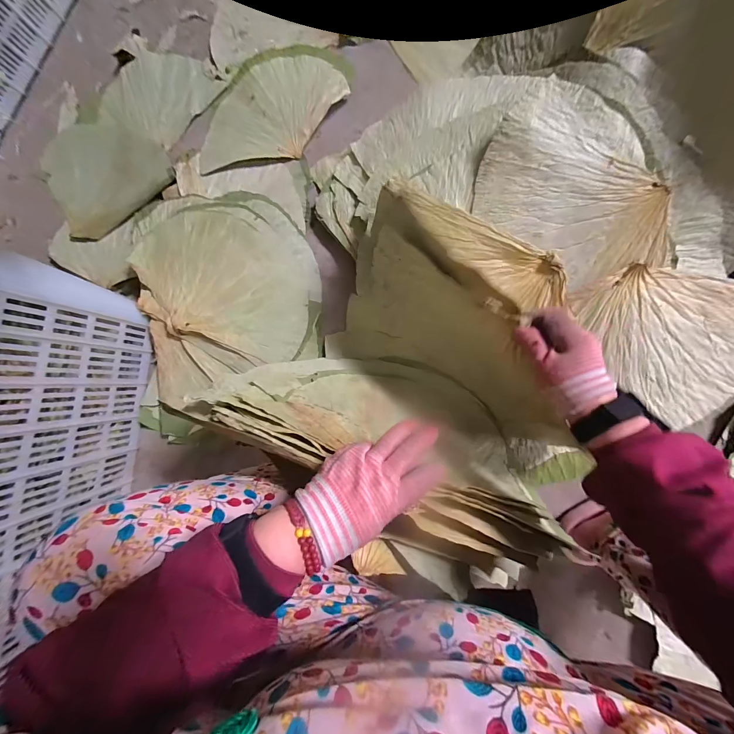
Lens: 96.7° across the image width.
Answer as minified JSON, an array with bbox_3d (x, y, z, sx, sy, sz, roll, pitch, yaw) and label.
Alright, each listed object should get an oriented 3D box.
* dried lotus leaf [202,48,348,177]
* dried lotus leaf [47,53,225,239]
[{"bbox_3d":[-0.206,-0.508,0.654,0.323,0.035,0.220,-44,83,1],"label":"dried lotus leaf"},{"bbox_3d":[-0.513,-0.492,0.708,0.439,0.028,0.288,-45,83,1],"label":"dried lotus leaf"}]

